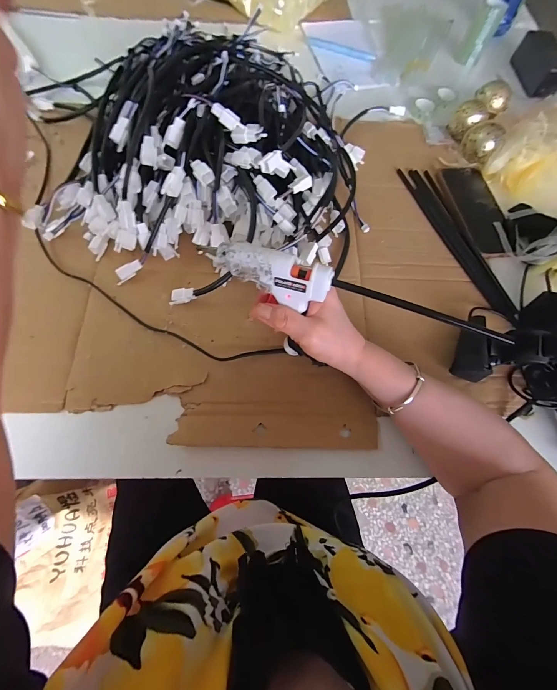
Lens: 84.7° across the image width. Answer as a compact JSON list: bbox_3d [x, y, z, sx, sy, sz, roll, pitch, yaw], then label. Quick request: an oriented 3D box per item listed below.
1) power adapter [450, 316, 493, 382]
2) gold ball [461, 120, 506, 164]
[{"bbox_3d":[0.227,0.003,0.353,0.025,0.034,0.075,26,69,7],"label":"power adapter"},{"bbox_3d":[0.321,-0.322,0.485,0.051,0.046,0.051,1,68,-3],"label":"gold ball"}]

